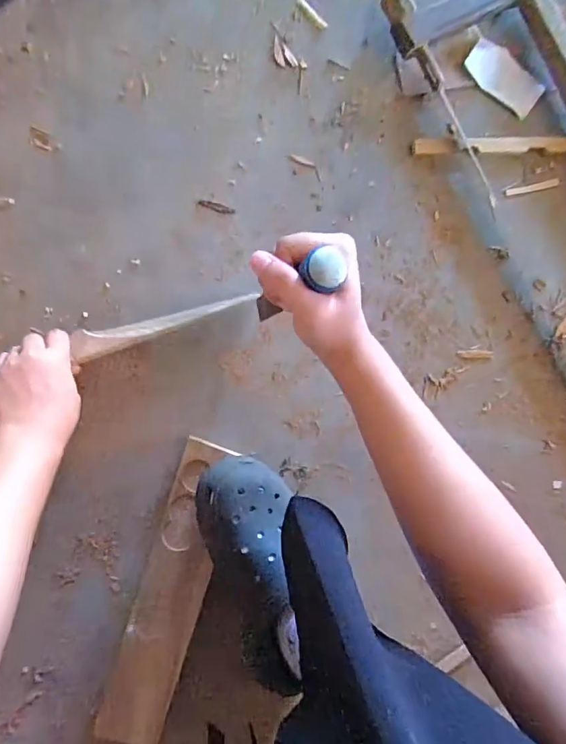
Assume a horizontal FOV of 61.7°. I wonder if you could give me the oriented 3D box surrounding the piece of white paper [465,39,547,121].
[{"bbox_3d":[0.268,-0.357,0.573,0.099,0.011,0.050,38,87,-4],"label":"piece of white paper"}]

